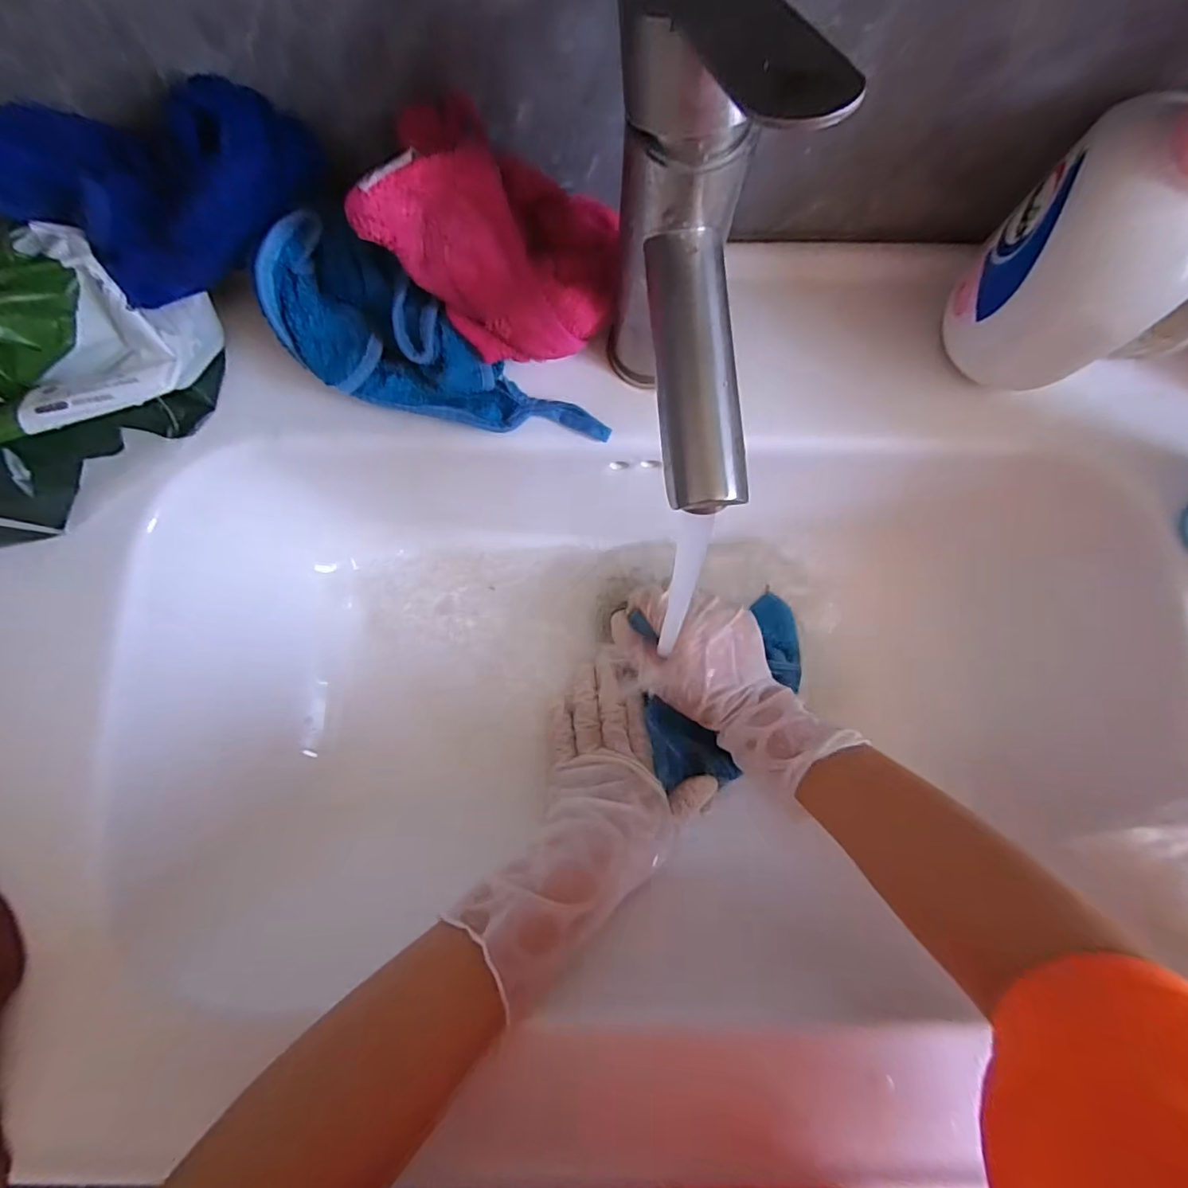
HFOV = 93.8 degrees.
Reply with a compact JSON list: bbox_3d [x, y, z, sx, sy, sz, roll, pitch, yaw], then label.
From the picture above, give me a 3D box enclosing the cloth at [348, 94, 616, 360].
[{"bbox_3d":[-0.043,-0.161,0.258,0.105,0.075,0.075,21,82,2],"label":"cloth"}]

